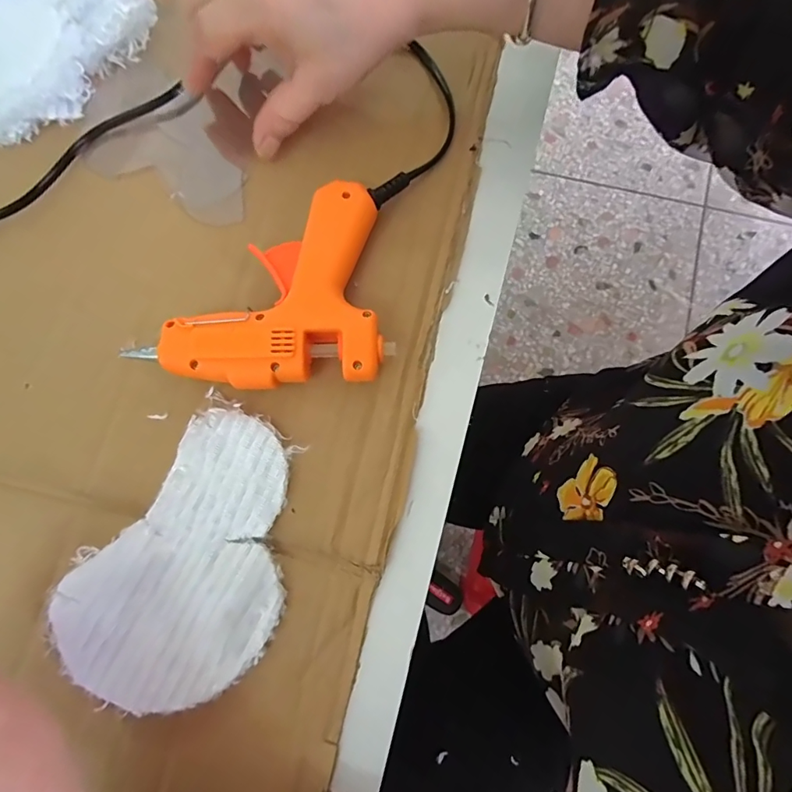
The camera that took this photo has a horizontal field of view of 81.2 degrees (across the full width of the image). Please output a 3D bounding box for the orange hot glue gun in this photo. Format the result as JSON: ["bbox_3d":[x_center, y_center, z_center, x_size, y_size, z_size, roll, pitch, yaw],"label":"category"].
[{"bbox_3d":[-0.070,-0.057,0.252,0.124,0.028,0.108,-6,78,0],"label":"orange hot glue gun"}]

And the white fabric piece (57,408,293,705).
[{"bbox_3d":[-0.094,0.082,0.229,0.090,0.016,0.135,34,81,8],"label":"white fabric piece"}]

